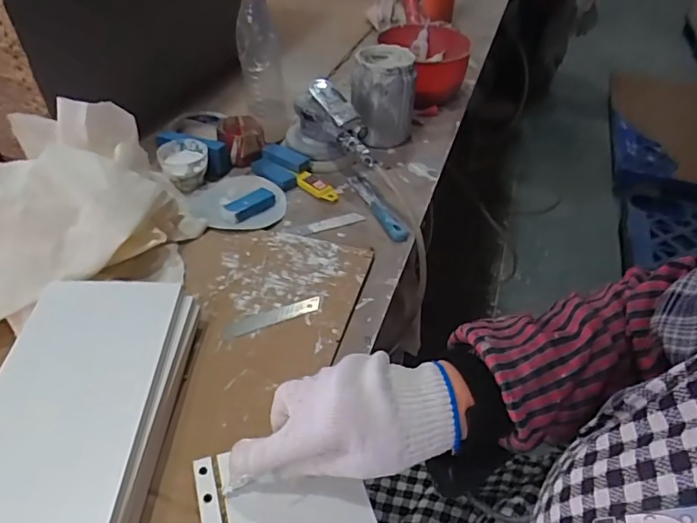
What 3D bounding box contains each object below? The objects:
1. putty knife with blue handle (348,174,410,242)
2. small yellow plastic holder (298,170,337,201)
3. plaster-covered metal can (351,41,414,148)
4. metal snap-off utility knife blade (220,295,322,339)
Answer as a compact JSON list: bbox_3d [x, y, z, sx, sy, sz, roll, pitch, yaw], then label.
[{"bbox_3d":[0.035,-0.073,0.634,0.021,0.008,0.140,-17,48,-18],"label":"putty knife with blue handle"},{"bbox_3d":[-0.040,-0.098,0.657,0.062,0.015,0.027,28,50,24],"label":"small yellow plastic holder"},{"bbox_3d":[0.051,-0.242,0.731,0.090,0.113,0.098,6,45,3],"label":"plaster-covered metal can"},{"bbox_3d":[-0.075,0.054,0.499,0.099,0.004,0.019,-17,48,-18],"label":"metal snap-off utility knife blade"}]

